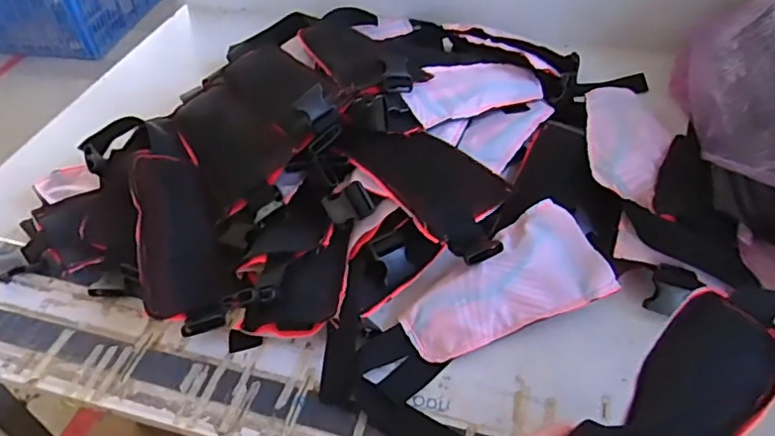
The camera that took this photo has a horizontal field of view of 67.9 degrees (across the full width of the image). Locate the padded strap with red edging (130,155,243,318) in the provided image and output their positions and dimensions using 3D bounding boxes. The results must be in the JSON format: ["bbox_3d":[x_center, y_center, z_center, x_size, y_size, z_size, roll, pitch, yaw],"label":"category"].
[{"bbox_3d":[-0.265,0.020,0.731,0.104,0.026,0.233,-4,62,-37],"label":"padded strap with red edging"}]

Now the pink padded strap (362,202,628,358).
[{"bbox_3d":[0.118,0.077,0.675,0.270,0.037,0.124,-22,51,-6],"label":"pink padded strap"}]

